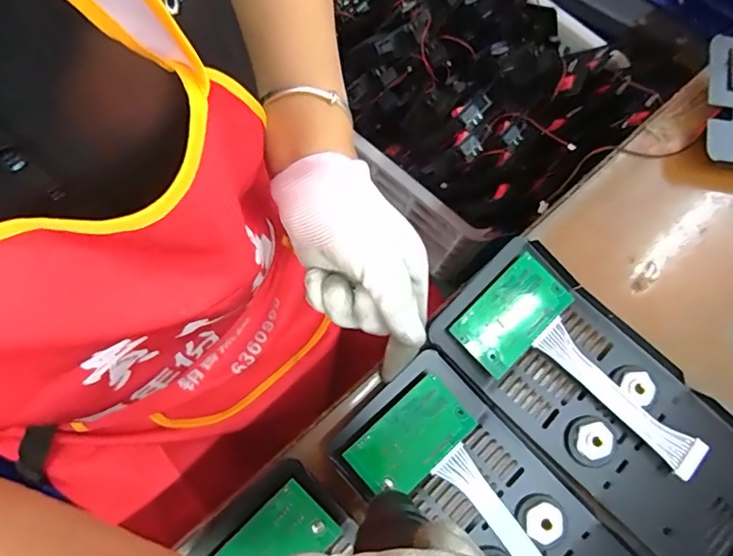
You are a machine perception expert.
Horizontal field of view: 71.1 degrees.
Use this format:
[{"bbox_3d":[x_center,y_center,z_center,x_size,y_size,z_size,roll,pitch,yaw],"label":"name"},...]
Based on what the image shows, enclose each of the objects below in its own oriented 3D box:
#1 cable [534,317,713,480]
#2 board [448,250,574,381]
[{"bbox_3d":[0.157,0.074,0.322,0.118,0.013,0.023,44,80,8],"label":"cable"},{"bbox_3d":[0.094,0.023,0.330,0.075,0.004,0.044,-43,89,-11],"label":"board"}]

